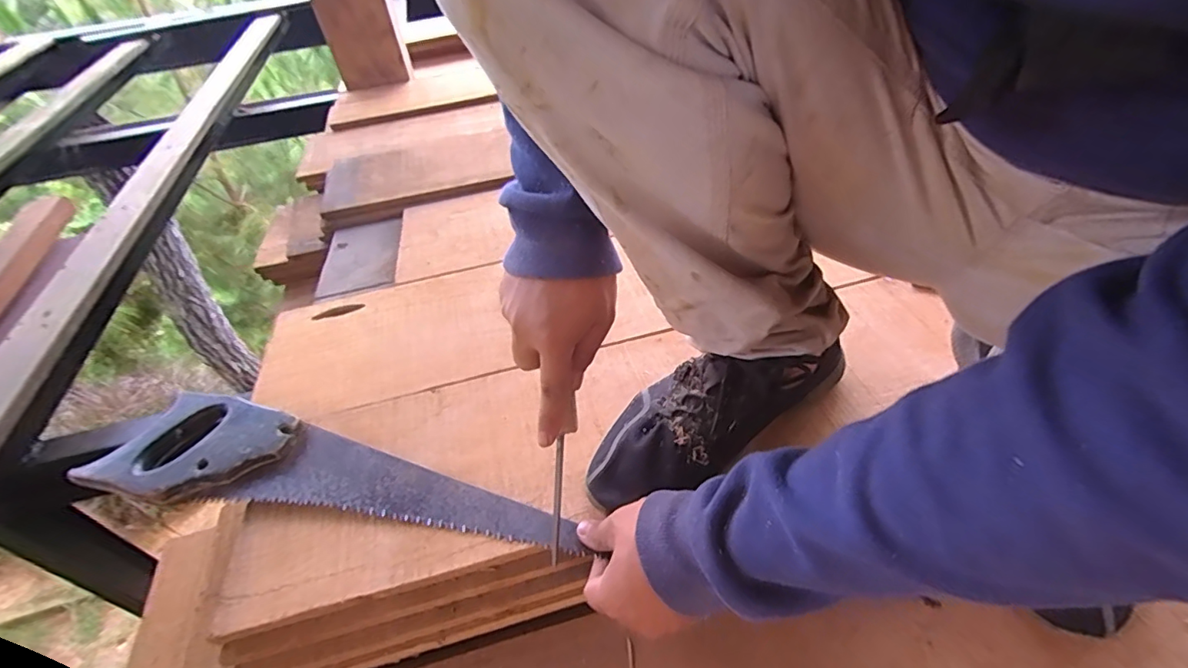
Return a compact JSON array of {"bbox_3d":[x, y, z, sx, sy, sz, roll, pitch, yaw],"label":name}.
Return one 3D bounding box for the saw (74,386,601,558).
[{"bbox_3d":[-0.211,0.120,0.444,0.399,0.018,0.097,10,47,8],"label":"saw"}]

